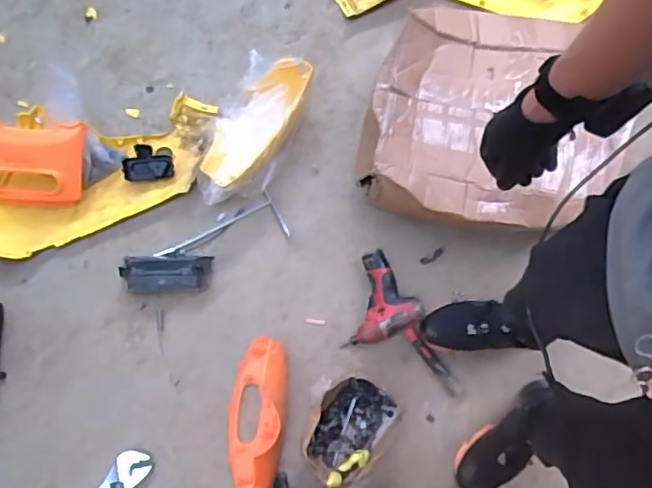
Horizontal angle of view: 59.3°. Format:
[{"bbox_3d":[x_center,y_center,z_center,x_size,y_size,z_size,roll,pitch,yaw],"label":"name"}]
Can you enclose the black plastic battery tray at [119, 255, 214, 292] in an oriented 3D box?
[{"bbox_3d":[-0.339,0.063,1.224,0.182,0.060,0.078,-1,79,1],"label":"black plastic battery tray"}]

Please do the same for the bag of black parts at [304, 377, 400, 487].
[{"bbox_3d":[0.043,0.363,1.135,0.158,0.099,0.205,39,82,8],"label":"bag of black parts"}]

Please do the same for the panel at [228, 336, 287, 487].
[{"bbox_3d":[-0.136,0.341,1.135,0.125,0.121,0.307,5,79,2],"label":"panel"}]

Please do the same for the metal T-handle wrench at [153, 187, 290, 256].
[{"bbox_3d":[-0.228,-0.008,1.257,0.279,0.034,0.112,-29,80,-4],"label":"metal T-handle wrench"}]

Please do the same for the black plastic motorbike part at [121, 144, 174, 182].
[{"bbox_3d":[-0.397,-0.182,1.274,0.102,0.028,0.077,-6,79,0],"label":"black plastic motorbike part"}]

